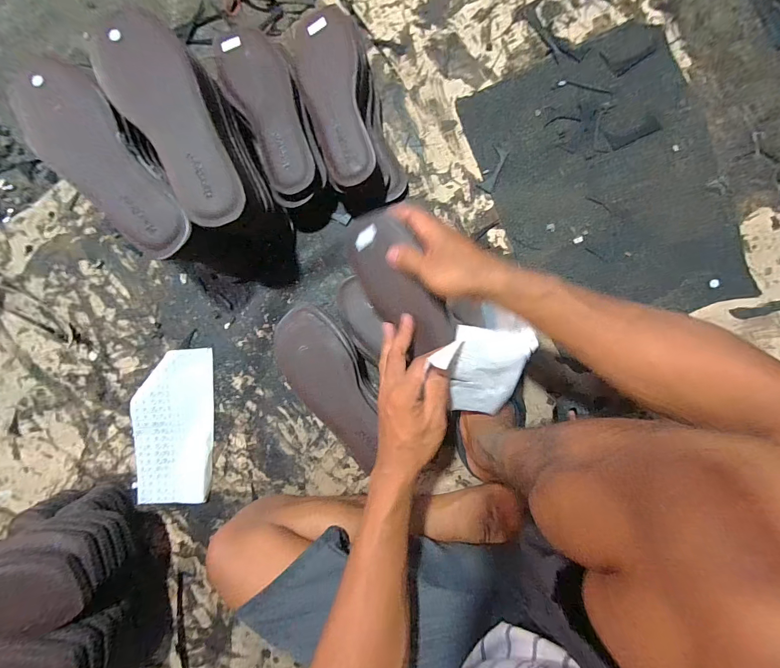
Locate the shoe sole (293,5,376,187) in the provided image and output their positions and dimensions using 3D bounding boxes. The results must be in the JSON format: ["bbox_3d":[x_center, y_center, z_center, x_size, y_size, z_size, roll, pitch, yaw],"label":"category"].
[{"bbox_3d":[-0.071,-0.305,0.470,0.082,0.029,0.226,-12,91,3],"label":"shoe sole"}]

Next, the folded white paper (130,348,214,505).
[{"bbox_3d":[-0.339,0.145,0.565,0.114,0.024,0.239,2,92,3],"label":"folded white paper"}]

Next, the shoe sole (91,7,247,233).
[{"bbox_3d":[-0.236,-0.238,0.392,0.090,0.022,0.247,-33,89,4],"label":"shoe sole"}]

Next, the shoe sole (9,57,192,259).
[{"bbox_3d":[-0.325,-0.192,0.403,0.093,0.022,0.252,-35,88,4],"label":"shoe sole"}]

